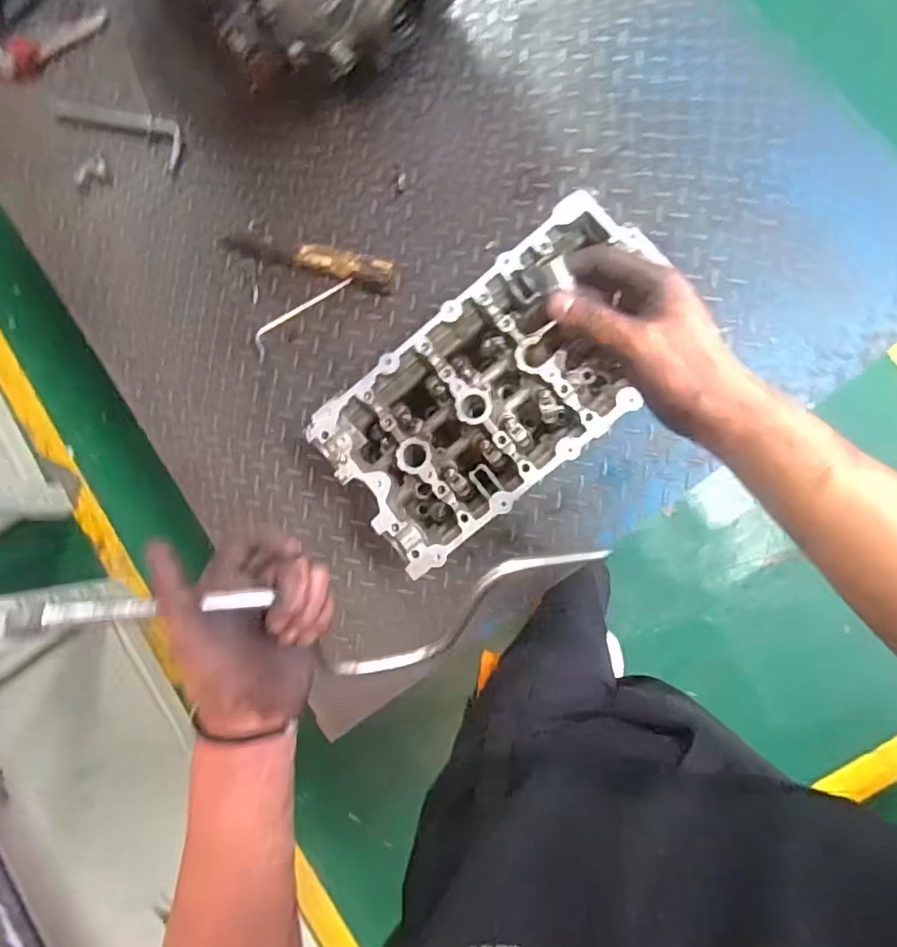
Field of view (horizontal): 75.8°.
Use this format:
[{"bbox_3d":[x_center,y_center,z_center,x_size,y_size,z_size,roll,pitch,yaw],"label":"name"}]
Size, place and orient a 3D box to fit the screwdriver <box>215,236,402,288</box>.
[{"bbox_3d":[-0.220,-0.322,0.856,0.299,0.042,0.044,13,89,10],"label":"screwdriver"}]

